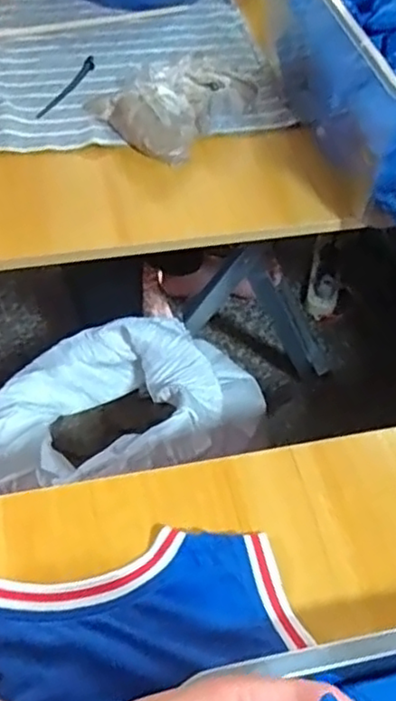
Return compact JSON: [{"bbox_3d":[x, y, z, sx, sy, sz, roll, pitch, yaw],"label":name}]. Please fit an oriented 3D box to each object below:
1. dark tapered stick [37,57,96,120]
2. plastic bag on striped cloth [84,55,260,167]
[{"bbox_3d":[-0.120,-0.246,0.623,0.013,0.007,0.108,18,55,8],"label":"dark tapered stick"},{"bbox_3d":[-0.017,-0.240,0.611,0.112,0.036,0.155,36,59,20],"label":"plastic bag on striped cloth"}]

